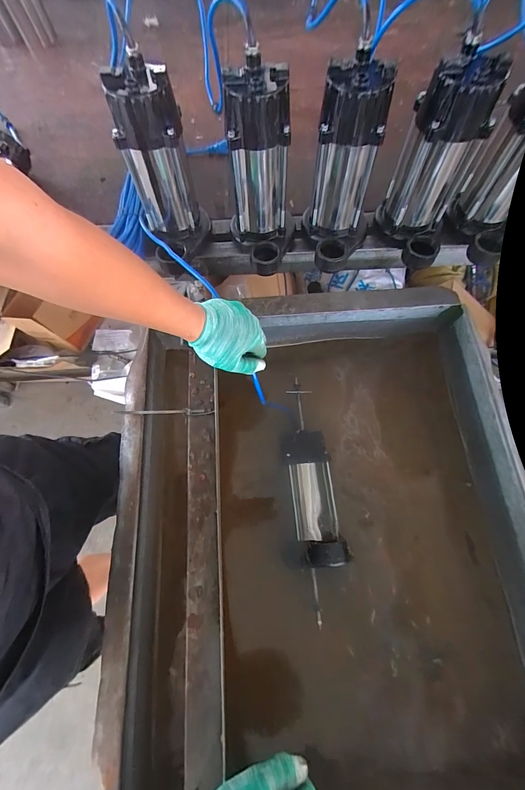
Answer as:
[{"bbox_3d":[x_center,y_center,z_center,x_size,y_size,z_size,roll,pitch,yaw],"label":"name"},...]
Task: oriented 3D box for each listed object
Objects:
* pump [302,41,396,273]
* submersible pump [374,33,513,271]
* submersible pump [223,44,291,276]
[{"bbox_3d":[0.119,-0.331,0.487,0.096,0.237,0.155,12,71,6],"label":"pump"},{"bbox_3d":[0.269,-0.334,0.484,0.093,0.239,0.159,-9,70,-2],"label":"submersible pump"},{"bbox_3d":[-0.009,-0.326,0.487,0.097,0.236,0.161,-2,70,1],"label":"submersible pump"}]

